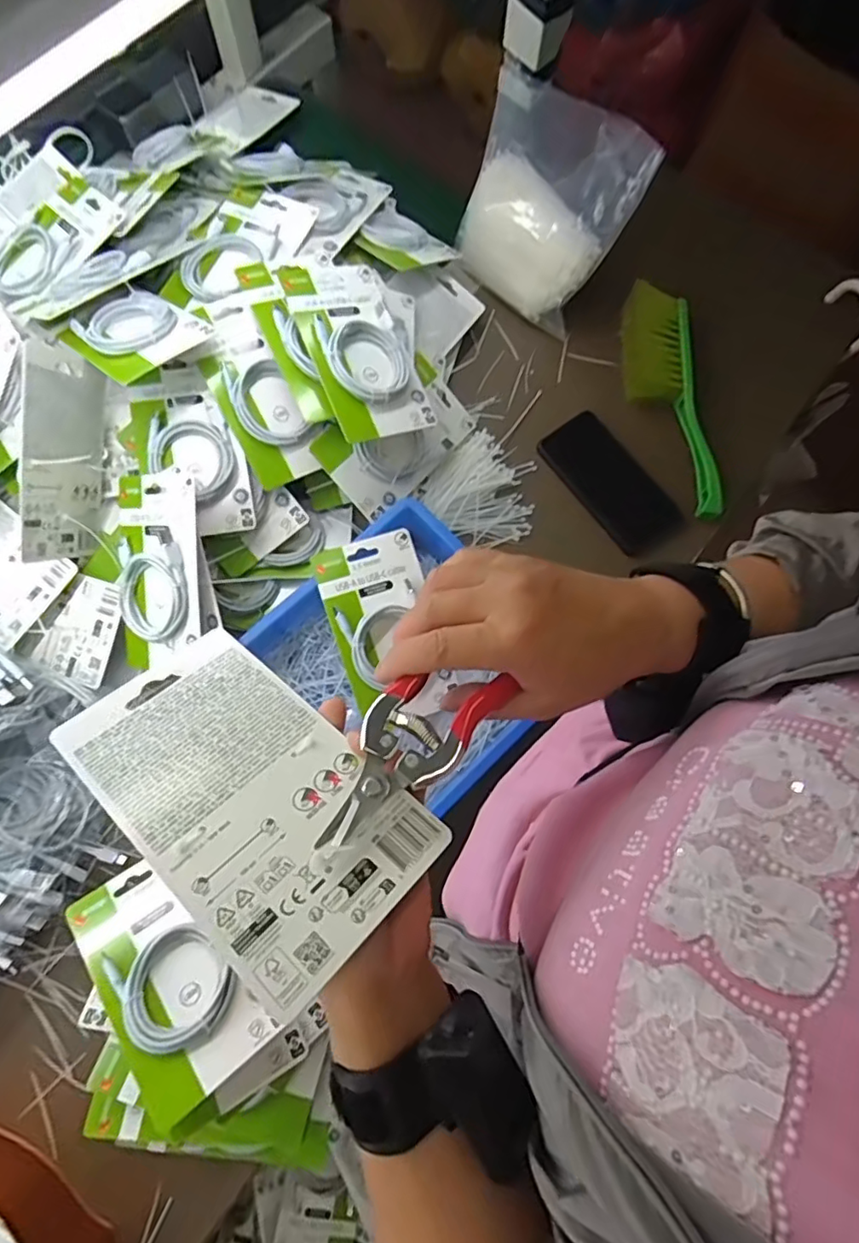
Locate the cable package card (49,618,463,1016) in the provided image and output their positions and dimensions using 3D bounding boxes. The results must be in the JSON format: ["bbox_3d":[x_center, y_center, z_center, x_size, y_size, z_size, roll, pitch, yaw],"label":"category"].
[{"bbox_3d":[-0.088,0.076,0.273,0.178,0.004,0.098,34,53,23],"label":"cable package card"}]

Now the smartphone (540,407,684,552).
[{"bbox_3d":[0.203,-0.156,0.649,0.081,0.014,0.167,-37,79,-10],"label":"smartphone"}]

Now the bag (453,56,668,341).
[{"bbox_3d":[0.120,-0.441,0.624,0.177,0.195,0.049,33,45,5],"label":"bag"}]

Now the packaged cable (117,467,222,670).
[{"bbox_3d":[-0.245,-0.048,0.522,0.094,0.028,0.172,-2,93,22],"label":"packaged cable"}]

